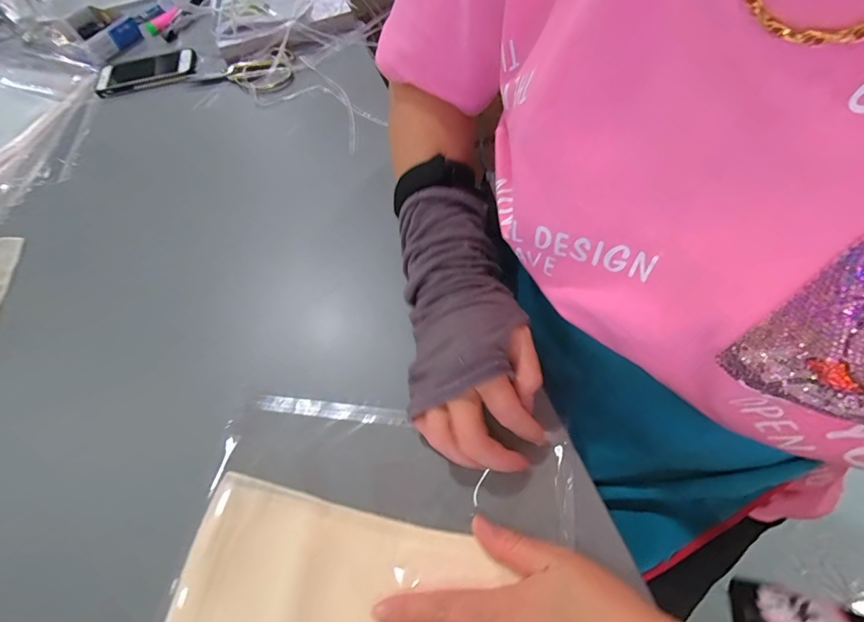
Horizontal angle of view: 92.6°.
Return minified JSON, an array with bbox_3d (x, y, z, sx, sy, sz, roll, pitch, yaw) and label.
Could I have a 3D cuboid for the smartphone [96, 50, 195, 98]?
[{"bbox_3d":[-0.413,-0.347,0.601,0.135,0.013,0.079,-23,61,-7],"label":"smartphone"}]

